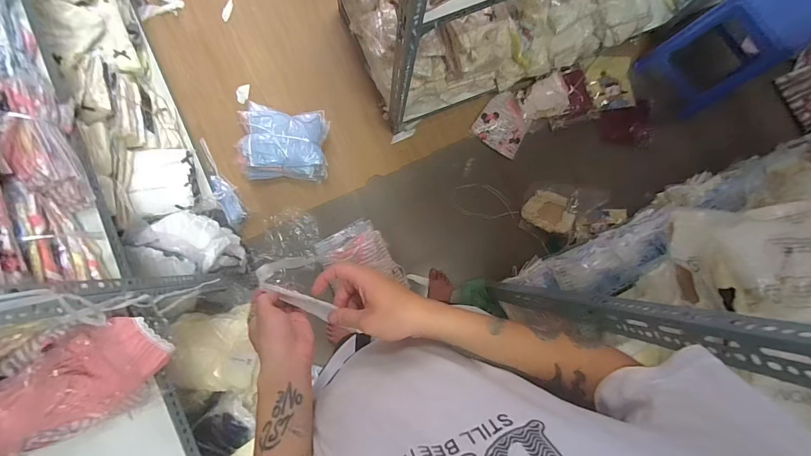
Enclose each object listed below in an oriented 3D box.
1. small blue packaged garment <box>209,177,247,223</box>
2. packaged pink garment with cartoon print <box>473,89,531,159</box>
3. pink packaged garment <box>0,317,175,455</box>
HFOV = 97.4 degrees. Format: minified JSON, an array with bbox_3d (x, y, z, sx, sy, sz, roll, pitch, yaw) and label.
[{"bbox_3d":[-0.710,-0.120,1.423,0.085,0.045,0.224,-29,87,-42],"label":"small blue packaged garment"},{"bbox_3d":[0.430,-0.458,1.545,0.208,0.022,0.247,31,83,0],"label":"packaged pink garment with cartoon print"},{"bbox_3d":[-0.610,0.286,0.641,0.327,0.083,0.163,-28,86,-6],"label":"pink packaged garment"}]

